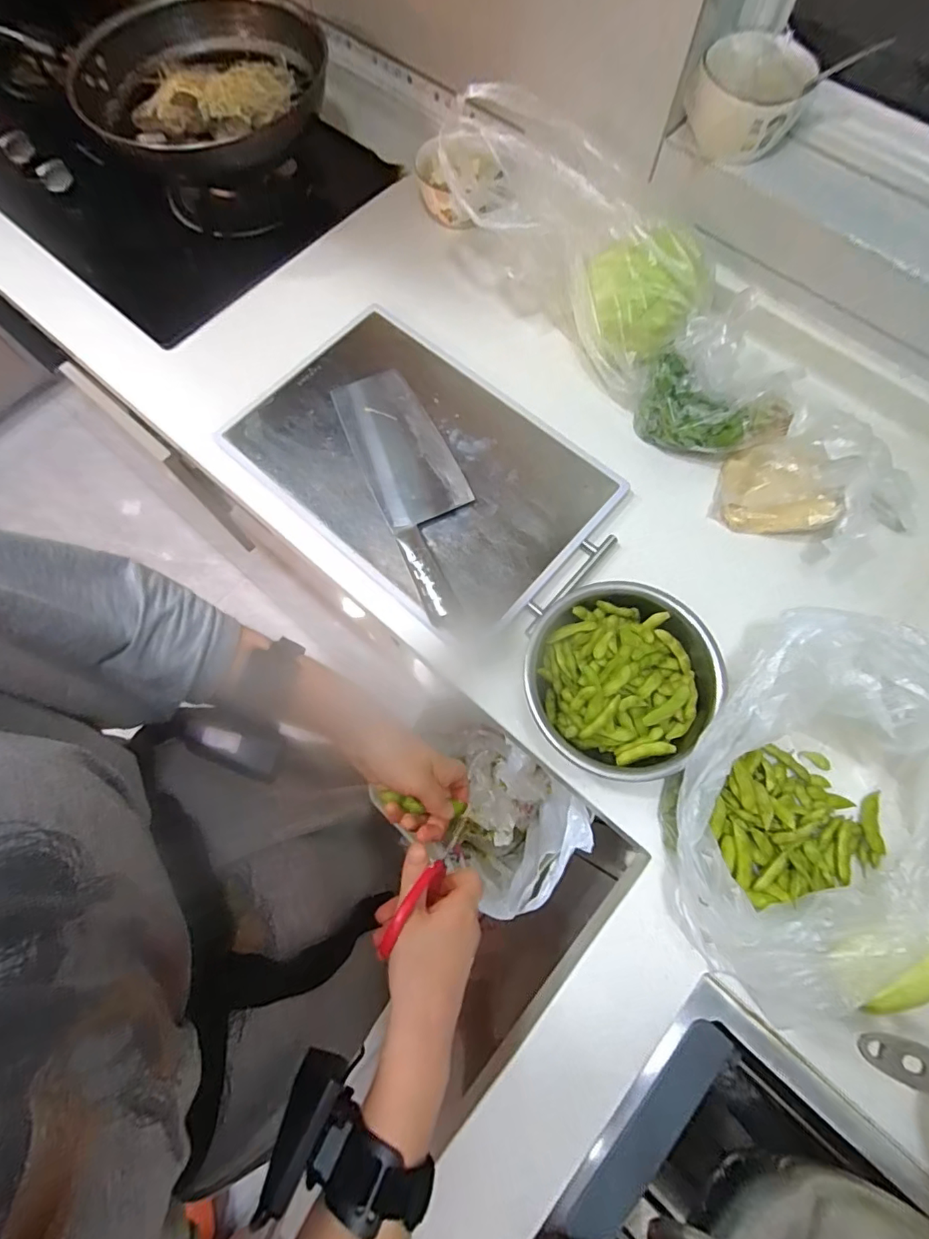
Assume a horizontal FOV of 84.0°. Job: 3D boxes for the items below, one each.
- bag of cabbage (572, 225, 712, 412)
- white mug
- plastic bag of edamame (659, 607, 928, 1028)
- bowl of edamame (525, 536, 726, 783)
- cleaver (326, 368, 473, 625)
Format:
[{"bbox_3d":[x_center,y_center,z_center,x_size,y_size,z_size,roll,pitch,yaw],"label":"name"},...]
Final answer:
[{"bbox_3d":[0.192,-0.354,0.592,0.122,0.124,0.145,-40,77,-12],"label":"bag of cabbage"},{"bbox_3d":[0.301,-0.557,0.553,0.117,0.063,0.108,24,73,7],"label":"white mug"},{"bbox_3d":[0.295,0.158,0.440,0.217,0.130,0.302,39,76,11],"label":"plastic bag of edamame"},{"bbox_3d":[0.140,0.046,0.505,0.183,0.075,0.193,0,72,-1],"label":"bowl of edamame"},{"bbox_3d":[-0.053,-0.156,0.571,0.098,0.031,0.322,-22,74,-8],"label":"cleaver"}]

